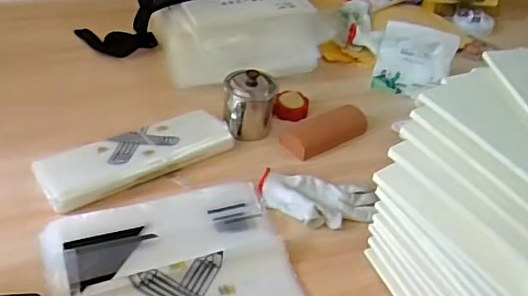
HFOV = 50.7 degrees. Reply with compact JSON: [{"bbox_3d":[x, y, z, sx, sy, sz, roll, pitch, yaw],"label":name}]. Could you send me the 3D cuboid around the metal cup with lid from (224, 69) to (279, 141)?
[{"bbox_3d":[-0.024,-0.069,0.933,0.087,0.098,0.091,4,42,-6],"label":"metal cup with lid"}]

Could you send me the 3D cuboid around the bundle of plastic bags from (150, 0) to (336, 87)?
[{"bbox_3d":[-0.029,-0.225,1.057,0.320,0.065,0.218,-15,45,-25],"label":"bundle of plastic bags"}]

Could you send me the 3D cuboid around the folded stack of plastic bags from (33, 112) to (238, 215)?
[{"bbox_3d":[-0.191,0.006,0.849,0.290,0.023,0.097,-20,47,-29],"label":"folded stack of plastic bags"}]

